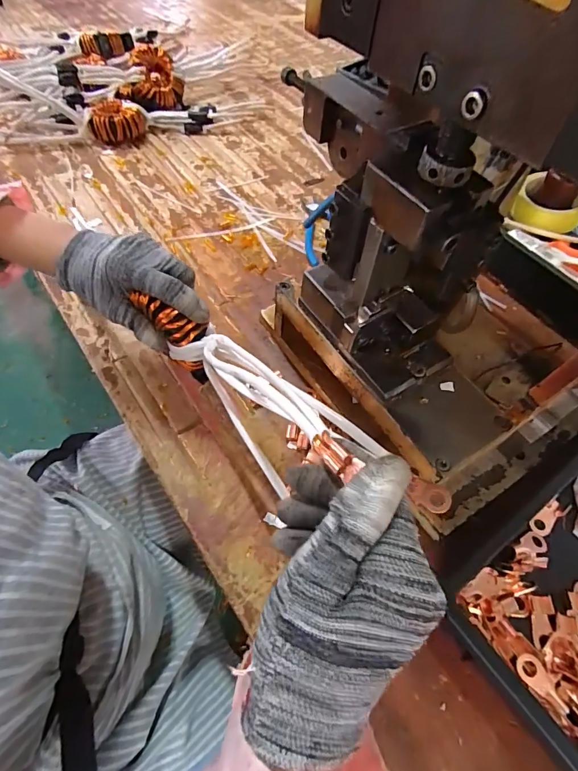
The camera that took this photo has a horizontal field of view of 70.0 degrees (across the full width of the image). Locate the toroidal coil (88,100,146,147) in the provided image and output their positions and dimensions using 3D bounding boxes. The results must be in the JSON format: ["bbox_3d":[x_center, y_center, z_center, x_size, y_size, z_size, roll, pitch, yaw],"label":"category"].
[{"bbox_3d":[-0.290,-0.443,0.696,0.078,0.047,0.083,1,57,-2],"label":"toroidal coil"}]

